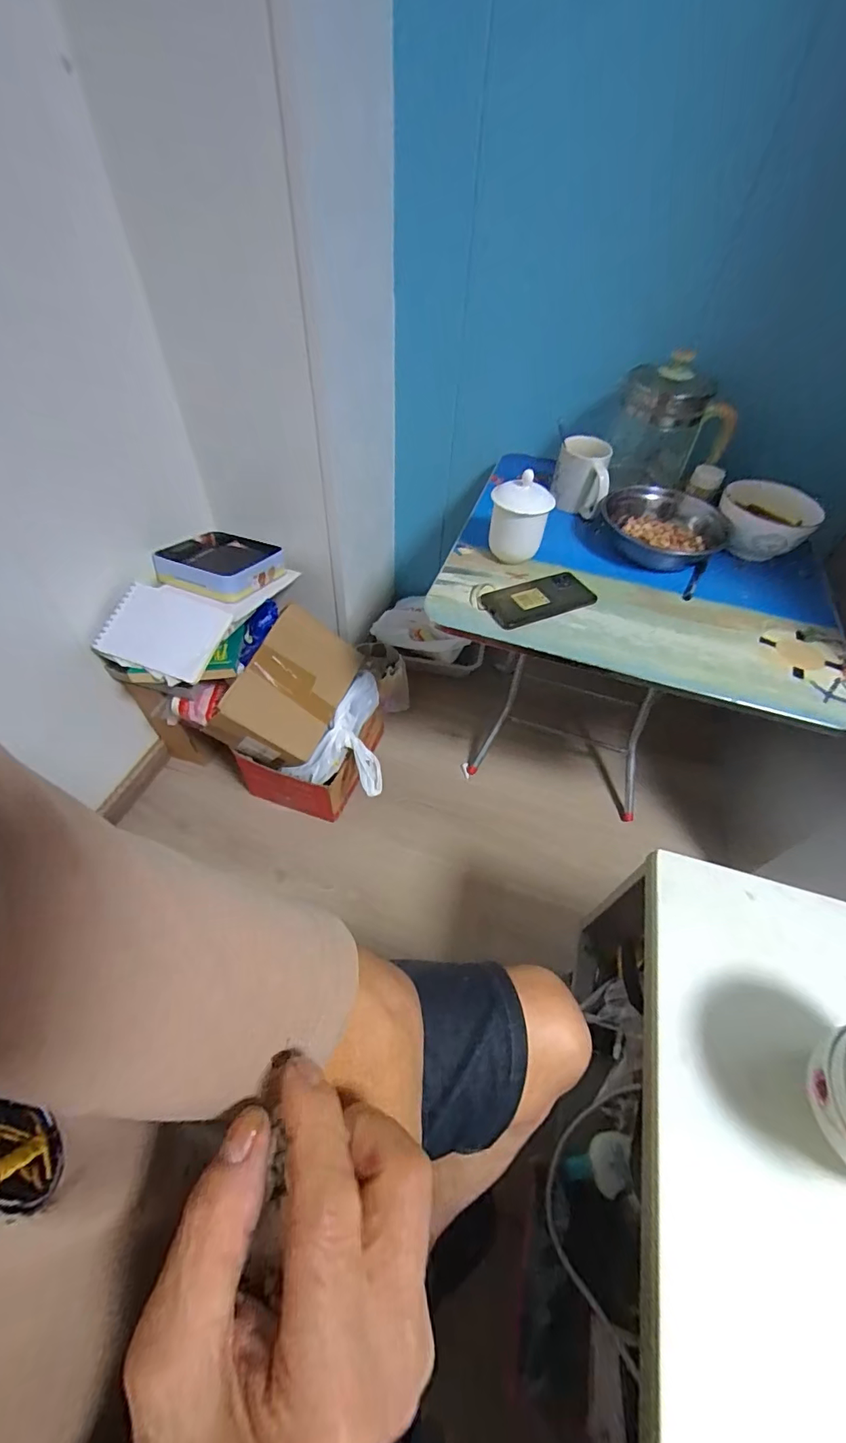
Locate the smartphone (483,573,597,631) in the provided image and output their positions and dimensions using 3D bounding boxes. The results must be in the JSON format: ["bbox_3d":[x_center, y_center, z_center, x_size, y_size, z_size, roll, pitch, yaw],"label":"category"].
[{"bbox_3d":[0.170,-0.178,0.689,0.162,0.011,0.072,-16,54,-15],"label":"smartphone"}]

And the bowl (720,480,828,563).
[{"bbox_3d":[0.541,-0.315,0.766,0.124,0.074,0.144,19,53,11],"label":"bowl"}]

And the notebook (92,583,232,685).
[{"bbox_3d":[-0.432,-0.152,0.800,0.189,0.017,0.143,20,72,9],"label":"notebook"}]

